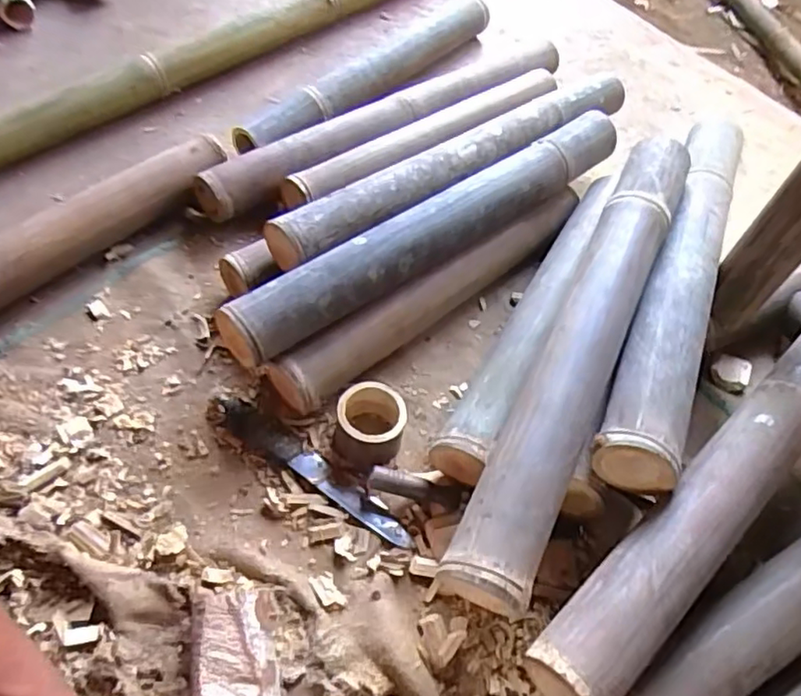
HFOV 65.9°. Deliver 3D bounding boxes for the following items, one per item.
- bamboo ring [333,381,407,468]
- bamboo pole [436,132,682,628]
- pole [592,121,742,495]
[{"bbox_3d":[-0.034,0.084,0.697,0.075,0.059,0.076,2,56,-3],"label":"bamboo ring"},{"bbox_3d":[0.203,-0.021,0.668,0.081,0.073,0.616,25,57,12],"label":"bamboo pole"},{"bbox_3d":[0.337,-0.103,0.741,0.082,0.056,0.595,22,57,11],"label":"pole"}]

